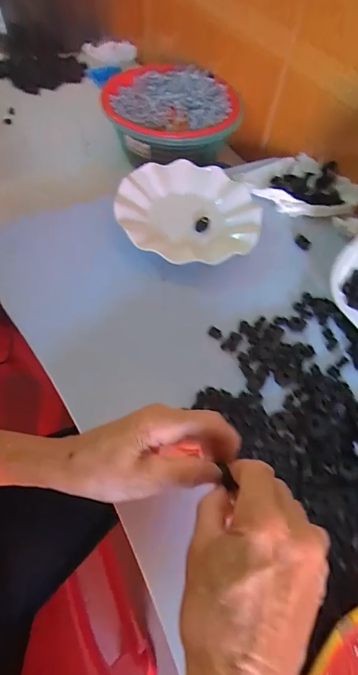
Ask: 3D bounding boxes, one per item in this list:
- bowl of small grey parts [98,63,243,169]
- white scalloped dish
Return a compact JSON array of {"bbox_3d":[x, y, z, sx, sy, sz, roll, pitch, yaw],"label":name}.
[{"bbox_3d":[-0.019,-0.405,0.642,0.235,0.074,0.238,2,57,-3],"label":"bowl of small grey parts"},{"bbox_3d":[0.011,-0.158,0.468,0.175,0.028,0.178,2,57,-3],"label":"white scalloped dish"}]

